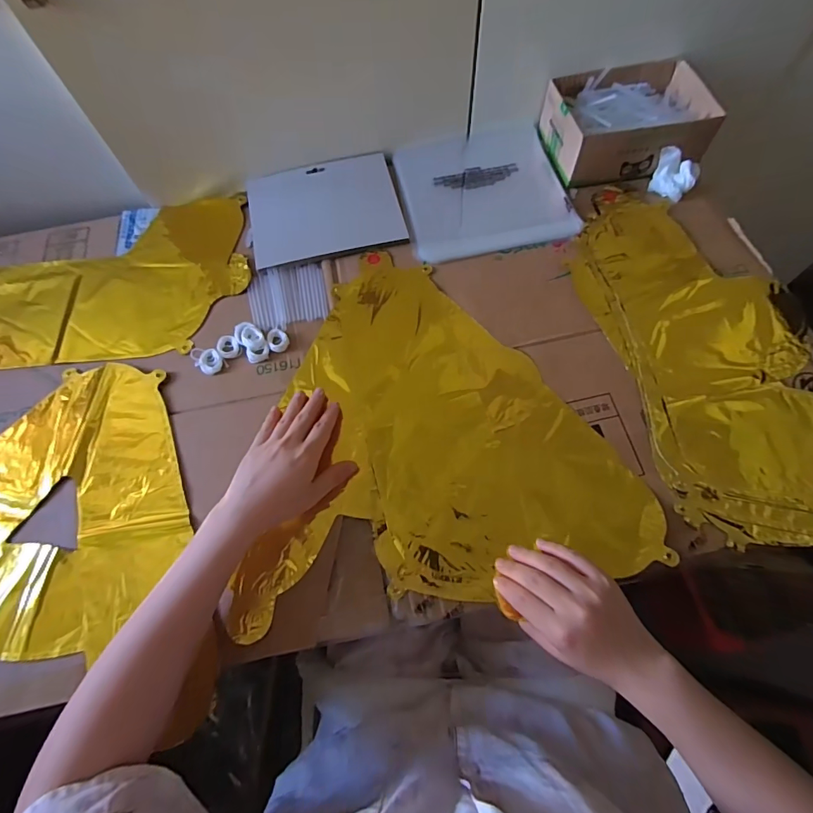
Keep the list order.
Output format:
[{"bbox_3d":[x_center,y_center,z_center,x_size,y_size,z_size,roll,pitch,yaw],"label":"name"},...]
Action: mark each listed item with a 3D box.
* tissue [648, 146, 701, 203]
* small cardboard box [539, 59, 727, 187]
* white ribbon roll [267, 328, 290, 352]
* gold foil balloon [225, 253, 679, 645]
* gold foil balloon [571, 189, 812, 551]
[{"bbox_3d":[0.341,-0.294,0.557,0.055,0.038,0.048,24,69,12],"label":"tissue"},{"bbox_3d":[0.286,-0.377,0.580,0.196,0.066,0.160,-5,66,0],"label":"small cardboard box"},{"bbox_3d":[-0.145,-0.076,0.497,0.022,0.006,0.028,-20,67,-7],"label":"white ribbon roll"},{"bbox_3d":[0.018,0.003,0.469,0.387,0.019,0.372,-9,66,-2],"label":"gold foil balloon"},{"bbox_3d":[0.339,-0.064,0.478,0.224,0.026,0.442,-12,67,-4],"label":"gold foil balloon"}]

